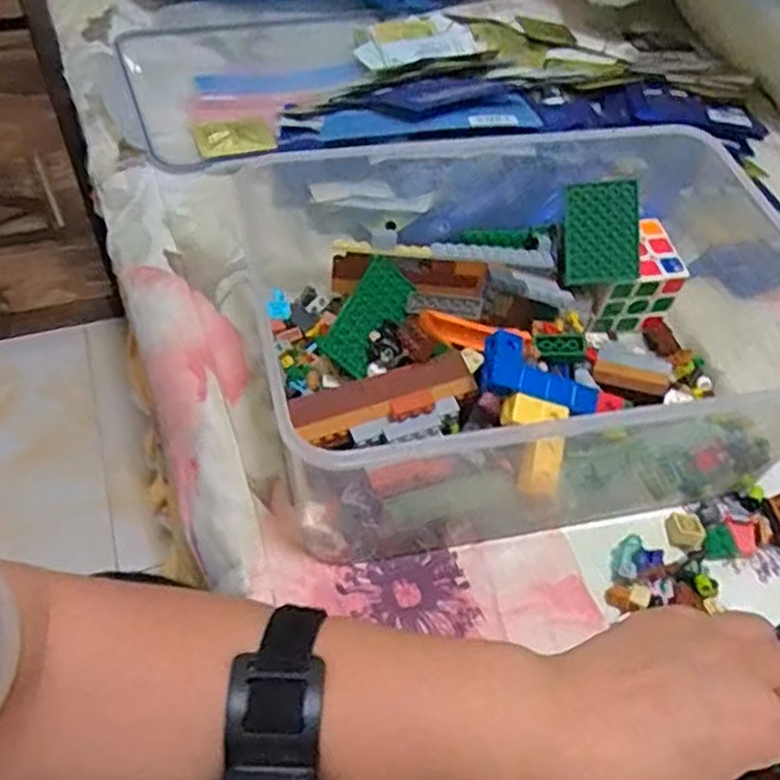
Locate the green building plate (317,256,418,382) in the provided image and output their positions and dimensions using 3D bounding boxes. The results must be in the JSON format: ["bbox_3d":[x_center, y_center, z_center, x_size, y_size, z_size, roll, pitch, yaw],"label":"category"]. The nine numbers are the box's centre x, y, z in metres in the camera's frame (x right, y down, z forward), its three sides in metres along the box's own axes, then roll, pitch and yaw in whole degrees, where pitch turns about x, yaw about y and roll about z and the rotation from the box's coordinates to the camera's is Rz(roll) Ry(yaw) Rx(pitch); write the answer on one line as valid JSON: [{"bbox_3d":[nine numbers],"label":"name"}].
[{"bbox_3d":[-0.013,-0.047,0.476,0.036,0.007,0.076,32,70,-1],"label":"green building plate"}]

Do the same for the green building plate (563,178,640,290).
[{"bbox_3d":[0.136,-0.100,0.487,0.050,0.064,0.004,-8,14,-3],"label":"green building plate"}]

